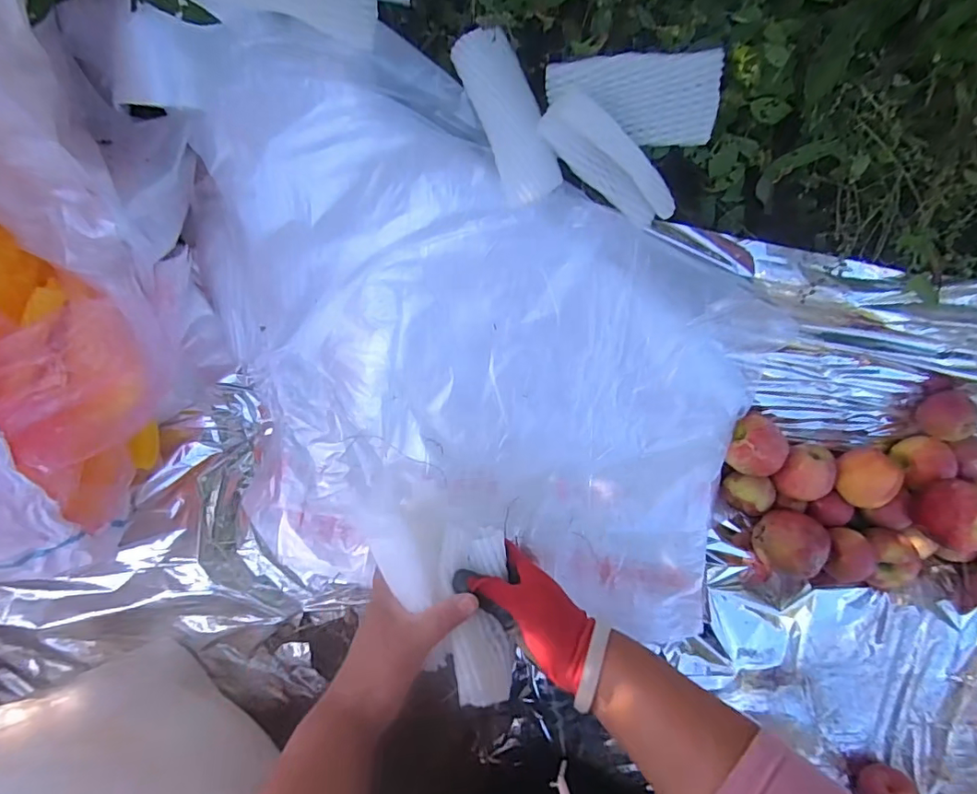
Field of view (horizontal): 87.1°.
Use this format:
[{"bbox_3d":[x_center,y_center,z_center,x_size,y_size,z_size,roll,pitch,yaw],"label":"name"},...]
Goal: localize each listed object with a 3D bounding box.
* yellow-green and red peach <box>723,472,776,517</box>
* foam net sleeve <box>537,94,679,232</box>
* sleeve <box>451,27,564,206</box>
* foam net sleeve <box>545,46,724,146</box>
[{"bbox_3d":[0.329,0.123,0.640,0.055,0.047,0.050,0,90,-4],"label":"yellow-green and red peach"},{"bbox_3d":[0.115,-0.219,0.484,0.145,0.037,0.045,38,88,-17],"label":"foam net sleeve"},{"bbox_3d":[0.019,-0.261,0.482,0.052,0.033,0.151,-28,111,-3],"label":"sleeve"},{"bbox_3d":[0.126,-0.264,0.458,0.146,0.014,0.070,8,121,17],"label":"foam net sleeve"}]

